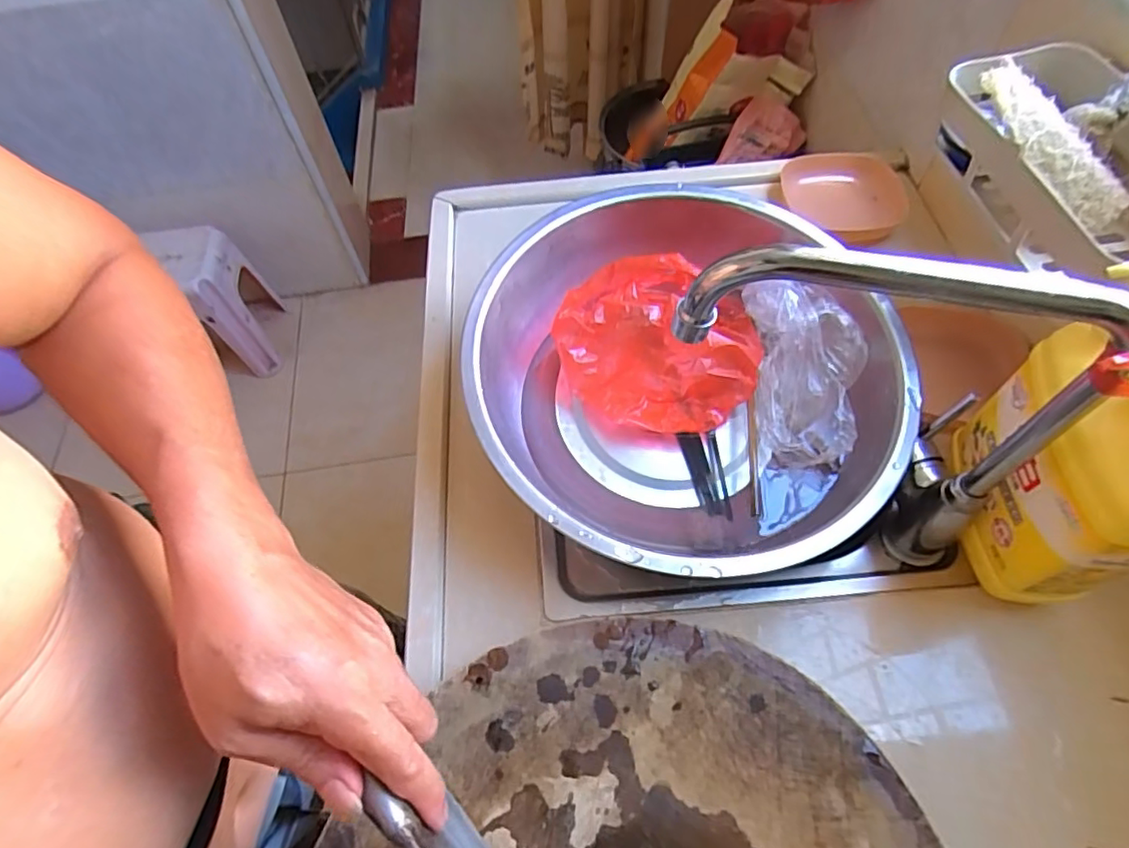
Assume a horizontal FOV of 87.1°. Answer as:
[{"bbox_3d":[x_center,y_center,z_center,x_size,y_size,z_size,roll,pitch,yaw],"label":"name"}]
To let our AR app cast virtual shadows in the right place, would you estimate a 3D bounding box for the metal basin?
[{"bbox_3d":[0.094,-0.037,0.536,0.340,0.104,0.357,-1,59,2],"label":"metal basin"}]

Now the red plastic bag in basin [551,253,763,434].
[{"bbox_3d":[0.085,-0.071,0.564,0.184,0.095,0.146,30,65,19],"label":"red plastic bag in basin"}]

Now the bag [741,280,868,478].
[{"bbox_3d":[0.217,-0.044,0.537,0.096,0.103,0.155,0,59,3],"label":"bag"}]

